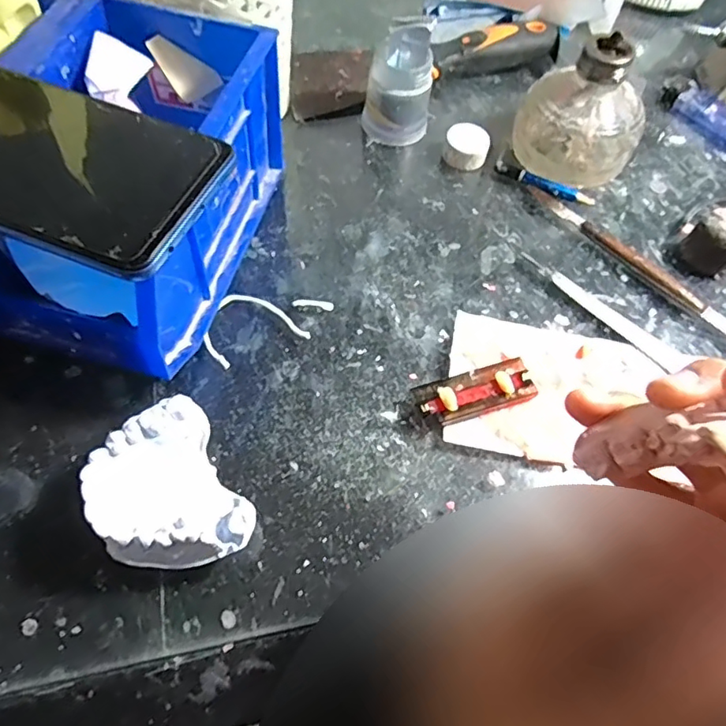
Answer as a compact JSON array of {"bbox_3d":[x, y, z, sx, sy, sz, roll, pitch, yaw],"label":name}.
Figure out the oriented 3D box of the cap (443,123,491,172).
[{"bbox_3d":[0.068,-0.140,0.364,0.028,0.020,0.028,2,60,-3],"label":"cap"}]

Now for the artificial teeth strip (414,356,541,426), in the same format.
[{"bbox_3d":[0.056,0.014,0.275,0.058,0.010,0.021,-15,62,-13],"label":"artificial teeth strip"}]

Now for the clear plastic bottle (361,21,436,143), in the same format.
[{"bbox_3d":[0.024,-0.179,0.353,0.043,0.069,0.036,9,60,1],"label":"clear plastic bottle"}]

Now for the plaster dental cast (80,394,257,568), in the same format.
[{"bbox_3d":[-0.081,0.055,0.231,0.053,0.031,0.066,-27,65,-18],"label":"plaster dental cast"}]

